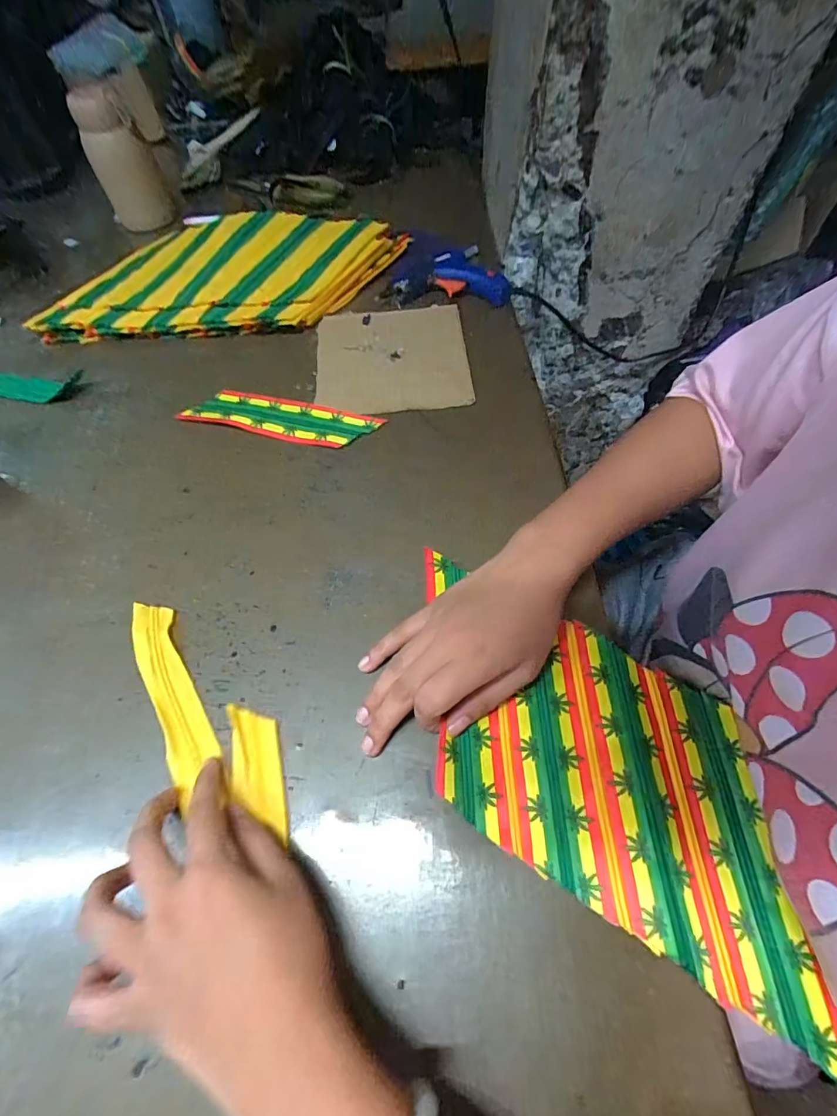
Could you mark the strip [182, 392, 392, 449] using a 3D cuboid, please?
[{"bbox_3d":[-0.131,-0.133,0.446,0.184,0.009,0.044,12,61,10],"label":"strip"}]

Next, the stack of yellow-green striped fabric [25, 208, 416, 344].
[{"bbox_3d":[-0.223,-0.328,0.544,0.408,0.049,0.173,-2,60,2],"label":"stack of yellow-green striped fabric"}]

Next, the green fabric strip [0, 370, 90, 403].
[{"bbox_3d":[-0.438,-0.188,0.502,0.180,0.017,0.041,10,61,9],"label":"green fabric strip"}]

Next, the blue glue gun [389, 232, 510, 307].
[{"bbox_3d":[0.038,-0.339,0.549,0.131,0.027,0.127,2,60,4],"label":"blue glue gun"}]

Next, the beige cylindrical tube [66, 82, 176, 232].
[{"bbox_3d":[-0.385,-0.514,0.612,0.075,0.139,0.074,-28,62,-13],"label":"beige cylindrical tube"}]

